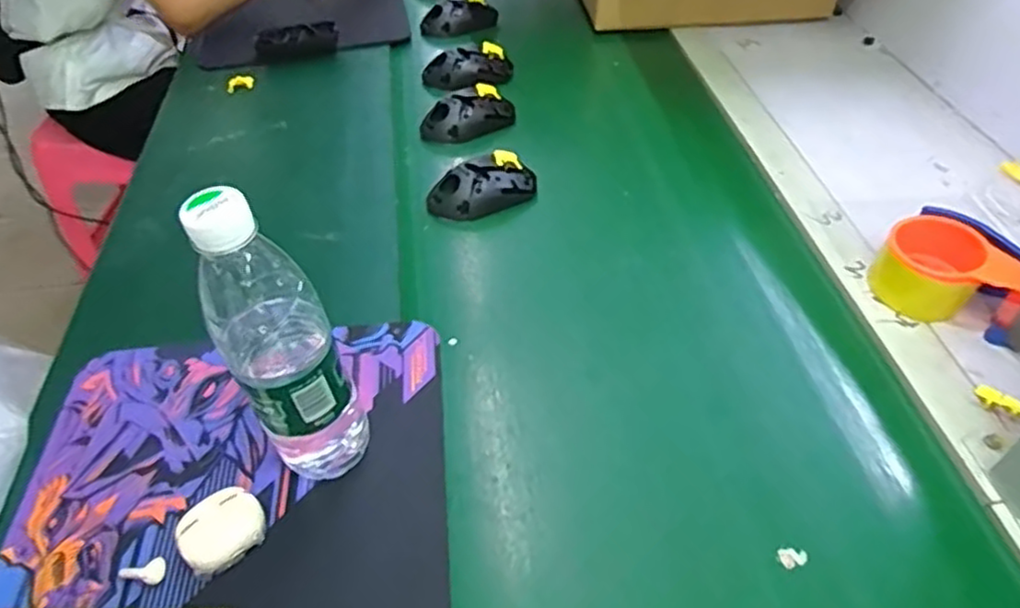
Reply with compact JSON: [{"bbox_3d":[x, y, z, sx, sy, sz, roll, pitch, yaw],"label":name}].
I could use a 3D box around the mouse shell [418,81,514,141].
[{"bbox_3d":[-0.044,-0.225,0.811,0.116,0.036,0.072,-34,56,-28],"label":"mouse shell"}]

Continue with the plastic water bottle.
[{"bbox_3d":[-0.137,0.034,0.424,0.070,0.236,0.058,-11,48,-11],"label":"plastic water bottle"}]

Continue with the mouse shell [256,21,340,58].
[{"bbox_3d":[-0.292,-0.362,0.943,0.106,0.033,0.047,-5,47,-5],"label":"mouse shell"}]

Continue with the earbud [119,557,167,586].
[{"bbox_3d":[-0.239,0.174,0.443,0.032,0.012,0.014,-10,47,9],"label":"earbud"}]

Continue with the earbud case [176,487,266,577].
[{"bbox_3d":[-0.188,0.151,0.451,0.051,0.026,0.044,-25,52,-22],"label":"earbud case"}]

